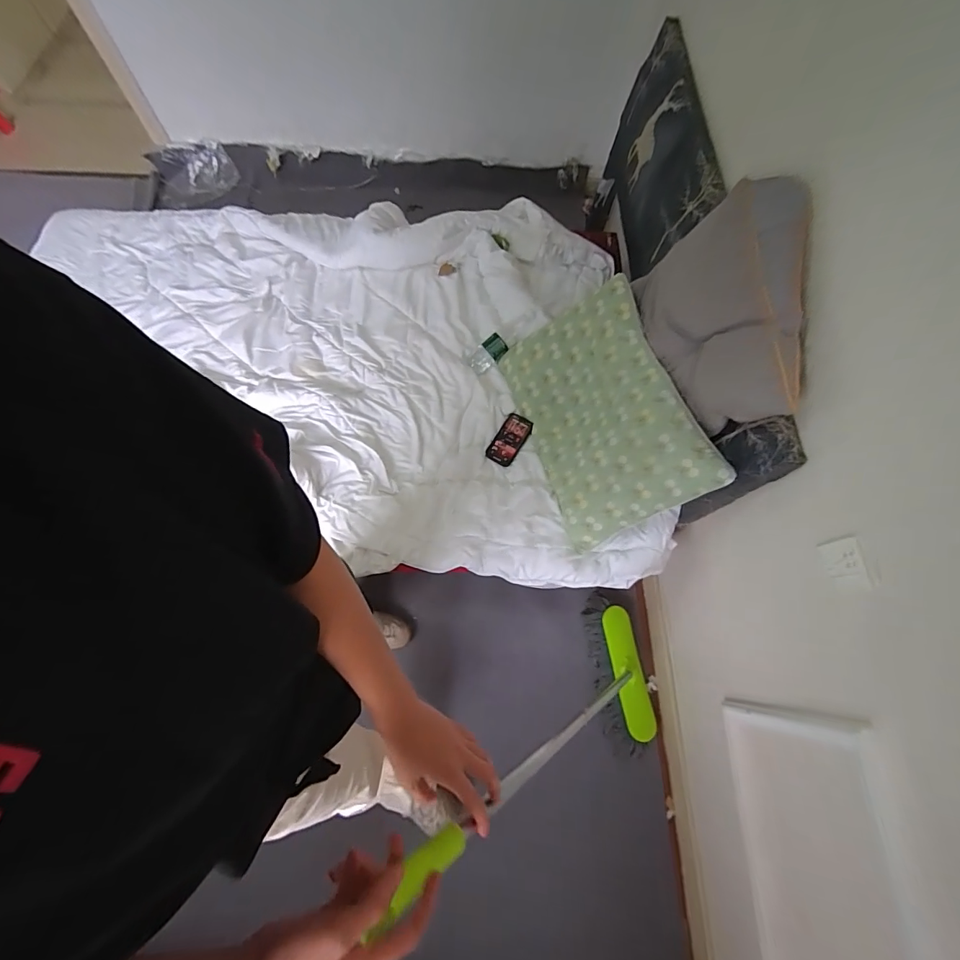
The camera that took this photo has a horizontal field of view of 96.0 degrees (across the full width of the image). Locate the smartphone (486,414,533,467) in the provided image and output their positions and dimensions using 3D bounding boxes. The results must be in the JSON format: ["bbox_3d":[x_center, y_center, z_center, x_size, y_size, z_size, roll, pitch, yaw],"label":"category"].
[{"bbox_3d":[0.082,-0.109,1.181,0.075,0.012,0.146,33,84,4],"label":"smartphone"}]

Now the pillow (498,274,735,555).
[{"bbox_3d":[0.268,-0.174,1.038,0.385,0.081,0.585,-33,67,36],"label":"pillow"}]

